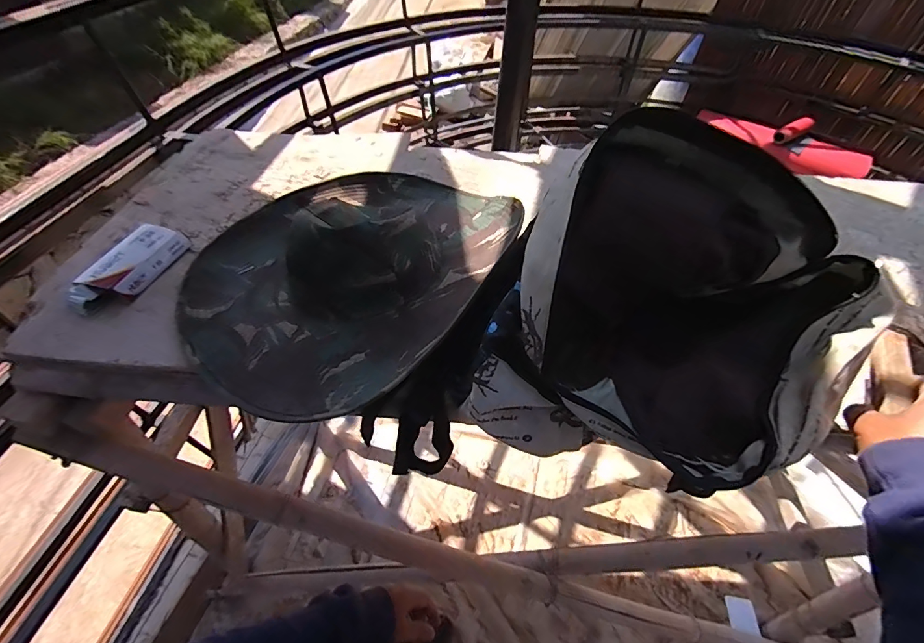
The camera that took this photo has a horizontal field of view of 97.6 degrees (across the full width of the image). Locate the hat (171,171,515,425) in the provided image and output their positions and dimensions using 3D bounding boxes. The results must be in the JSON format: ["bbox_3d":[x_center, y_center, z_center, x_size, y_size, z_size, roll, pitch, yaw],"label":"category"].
[{"bbox_3d":[-0.153,-0.109,0.525,0.341,0.113,0.434,24,53,15],"label":"hat"}]

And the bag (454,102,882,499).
[{"bbox_3d":[0.183,0.003,0.344,0.296,0.240,0.187,16,52,10],"label":"bag"}]

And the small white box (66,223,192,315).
[{"bbox_3d":[-0.437,-0.074,0.530,0.071,0.029,0.147,12,51,6],"label":"small white box"}]

